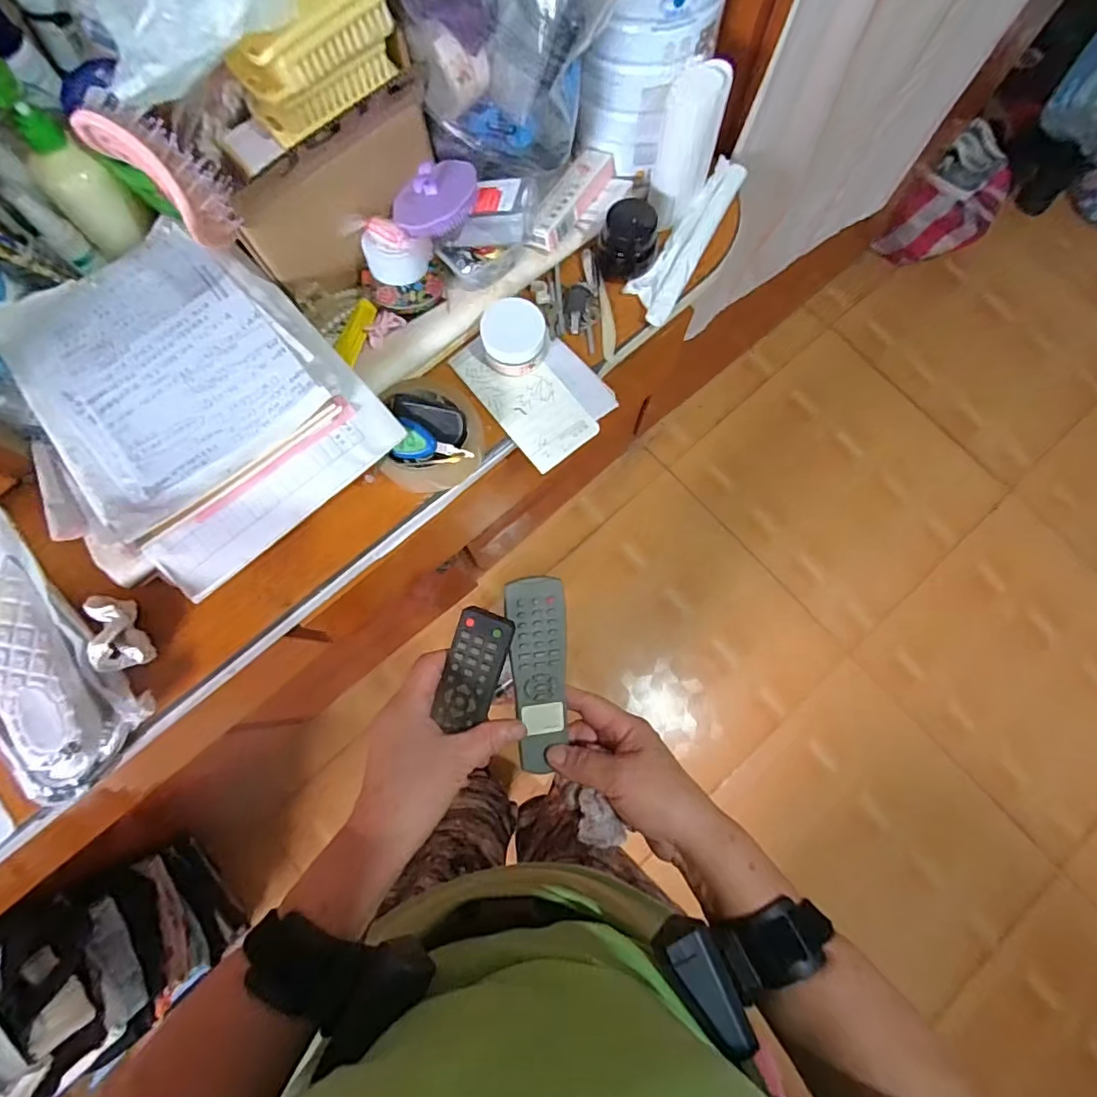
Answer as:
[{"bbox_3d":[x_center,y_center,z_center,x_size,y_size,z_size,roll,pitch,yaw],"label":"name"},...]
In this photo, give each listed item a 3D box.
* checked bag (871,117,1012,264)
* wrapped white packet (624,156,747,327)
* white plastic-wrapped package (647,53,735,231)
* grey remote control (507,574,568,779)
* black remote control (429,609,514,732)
[{"bbox_3d":[0.988,-0.842,1.338,0.234,0.256,0.195,-43,81,-9],"label":"checked bag"},{"bbox_3d":[0.135,-0.308,0.539,0.046,0.010,0.199,28,80,4],"label":"wrapped white packet"},{"bbox_3d":[0.120,-0.358,0.488,0.044,0.113,0.053,40,80,8],"label":"white plastic-wrapped package"},{"bbox_3d":[-0.007,0.092,0.396,0.040,0.012,0.139,-2,93,-1],"label":"grey remote control"},{"bbox_3d":[-0.053,0.086,0.381,0.039,0.008,0.085,18,93,2],"label":"black remote control"}]

